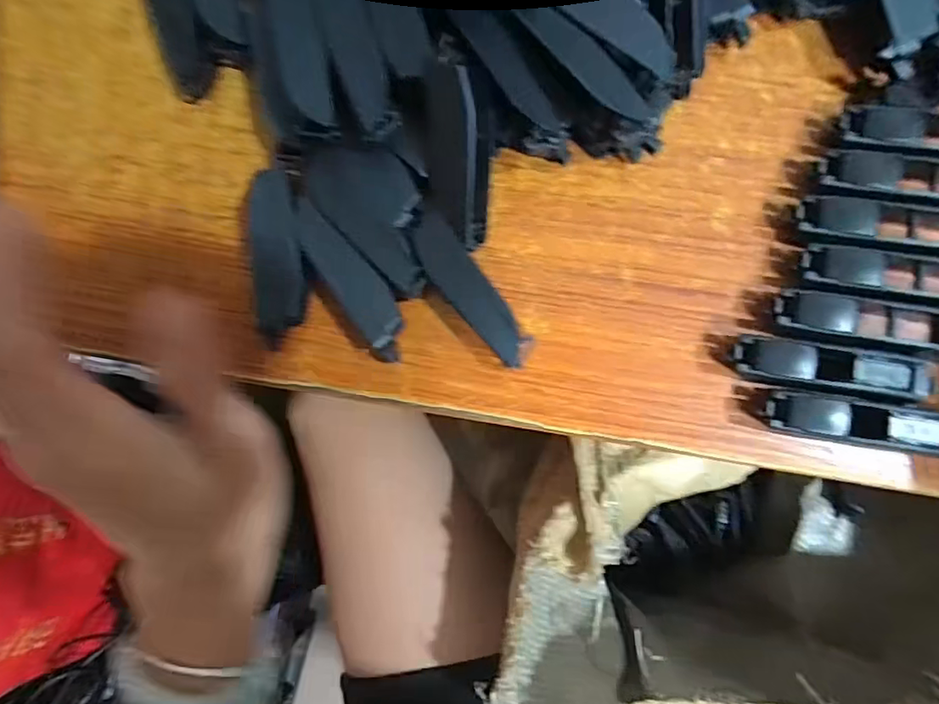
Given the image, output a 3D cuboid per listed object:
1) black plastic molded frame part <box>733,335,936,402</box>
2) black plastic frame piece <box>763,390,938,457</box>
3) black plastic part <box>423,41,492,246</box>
[{"bbox_3d":[0.134,0.006,0.206,0.071,0.017,0.016,8,86,5],"label":"black plastic molded frame part"},{"bbox_3d":[0.143,0.026,0.204,0.071,0.016,0.015,10,86,5],"label":"black plastic frame piece"},{"bbox_3d":[-0.004,-0.076,0.208,0.025,0.012,0.071,-2,109,7],"label":"black plastic part"}]

